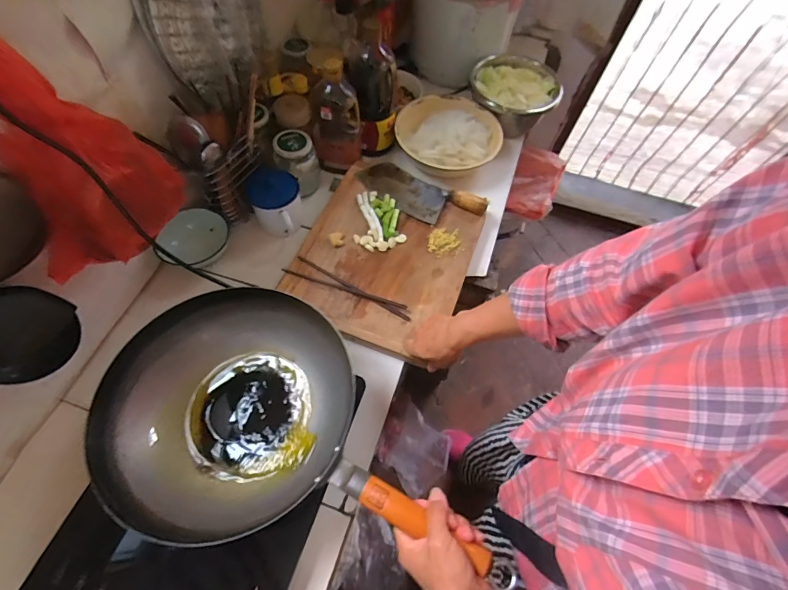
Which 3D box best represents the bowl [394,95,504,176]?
[{"bbox_3d":[0.123,-0.365,0.888,0.236,0.066,0.229,1,63,-2],"label":"bowl"}]

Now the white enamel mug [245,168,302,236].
[{"bbox_3d":[-0.230,-0.185,0.761,0.098,0.083,0.117,12,63,4],"label":"white enamel mug"}]

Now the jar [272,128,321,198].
[{"bbox_3d":[-0.199,-0.270,0.798,0.079,0.123,0.082,1,63,-2],"label":"jar"}]

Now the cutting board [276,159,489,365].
[{"bbox_3d":[-0.018,-0.076,0.735,0.307,0.034,0.351,20,64,8],"label":"cutting board"}]

